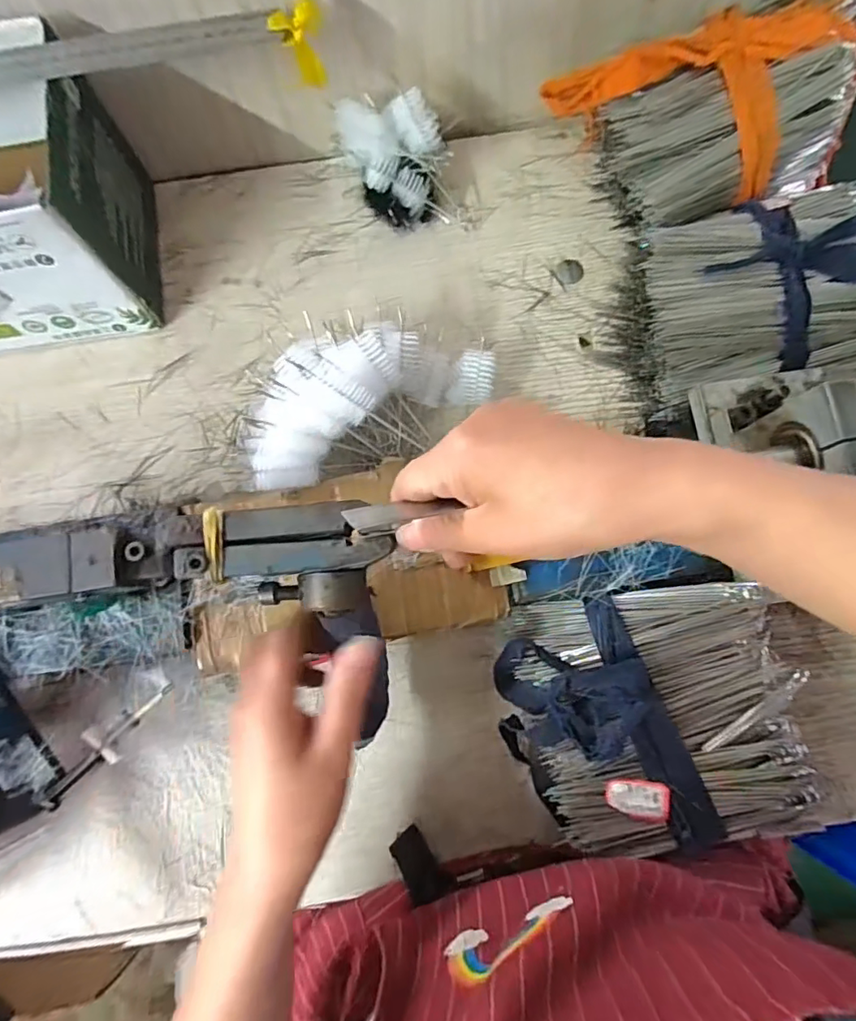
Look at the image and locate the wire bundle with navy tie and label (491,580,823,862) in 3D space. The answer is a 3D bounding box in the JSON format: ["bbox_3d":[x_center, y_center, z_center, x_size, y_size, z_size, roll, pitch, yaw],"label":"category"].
[{"bbox_3d":[0.142,0.135,0.359,0.175,0.079,0.156,-6,79,0],"label":"wire bundle with navy tie and label"}]

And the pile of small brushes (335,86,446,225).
[{"bbox_3d":[-0.028,-0.281,0.446,0.082,0.076,0.073,-6,79,0],"label":"pile of small brushes"}]

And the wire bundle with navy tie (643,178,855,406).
[{"bbox_3d":[0.234,-0.154,0.380,0.154,0.063,0.123,-6,100,19],"label":"wire bundle with navy tie"}]

